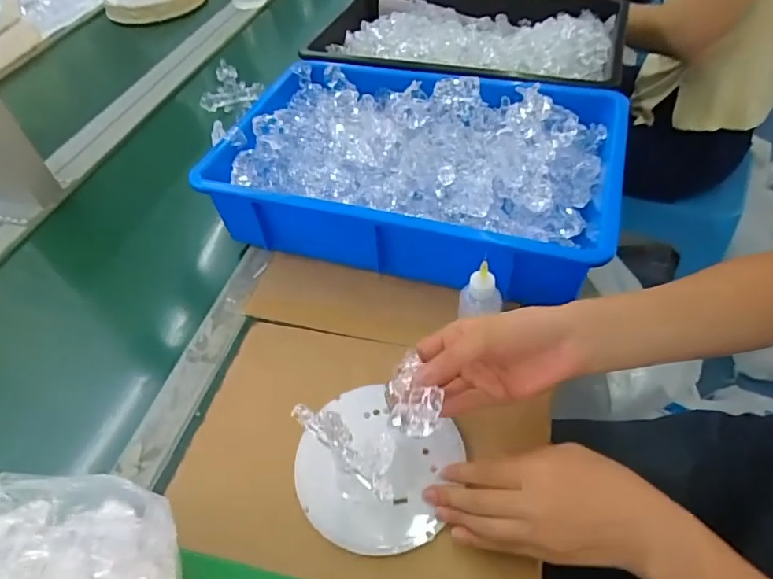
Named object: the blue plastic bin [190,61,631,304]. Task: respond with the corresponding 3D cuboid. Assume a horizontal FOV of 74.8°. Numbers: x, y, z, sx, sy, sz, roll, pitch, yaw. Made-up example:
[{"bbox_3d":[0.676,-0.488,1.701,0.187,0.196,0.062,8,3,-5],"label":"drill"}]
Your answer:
[{"bbox_3d":[0.033,-0.135,0.567,0.413,0.102,0.272,12,51,16],"label":"blue plastic bin"}]

